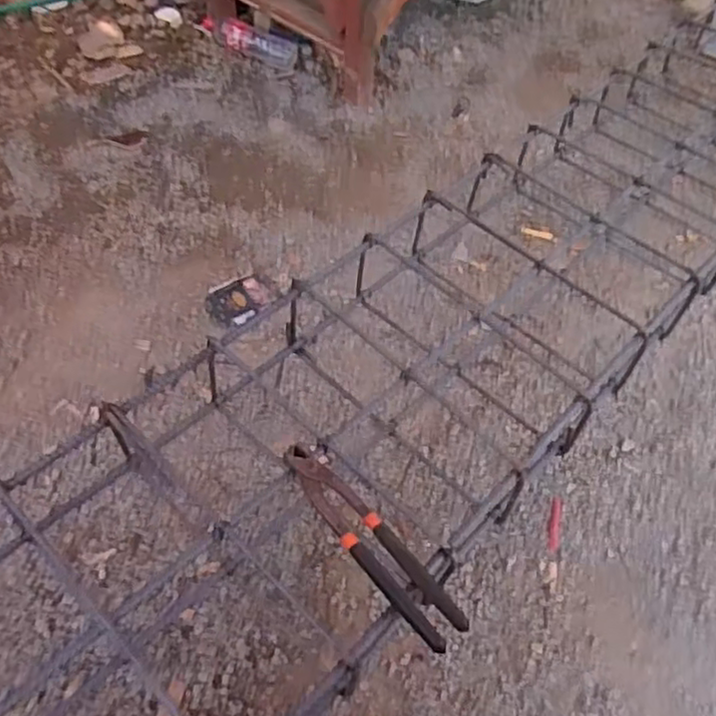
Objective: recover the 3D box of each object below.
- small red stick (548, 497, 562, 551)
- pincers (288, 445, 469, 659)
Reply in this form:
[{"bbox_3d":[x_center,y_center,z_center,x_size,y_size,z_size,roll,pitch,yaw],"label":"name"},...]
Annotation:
[{"bbox_3d":[0.271,0.228,0.970,0.014,0.004,0.081,13,53,8],"label":"small red stick"},{"bbox_3d":[0.008,0.167,0.646,0.045,0.031,0.222,-33,59,-28],"label":"pincers"}]

